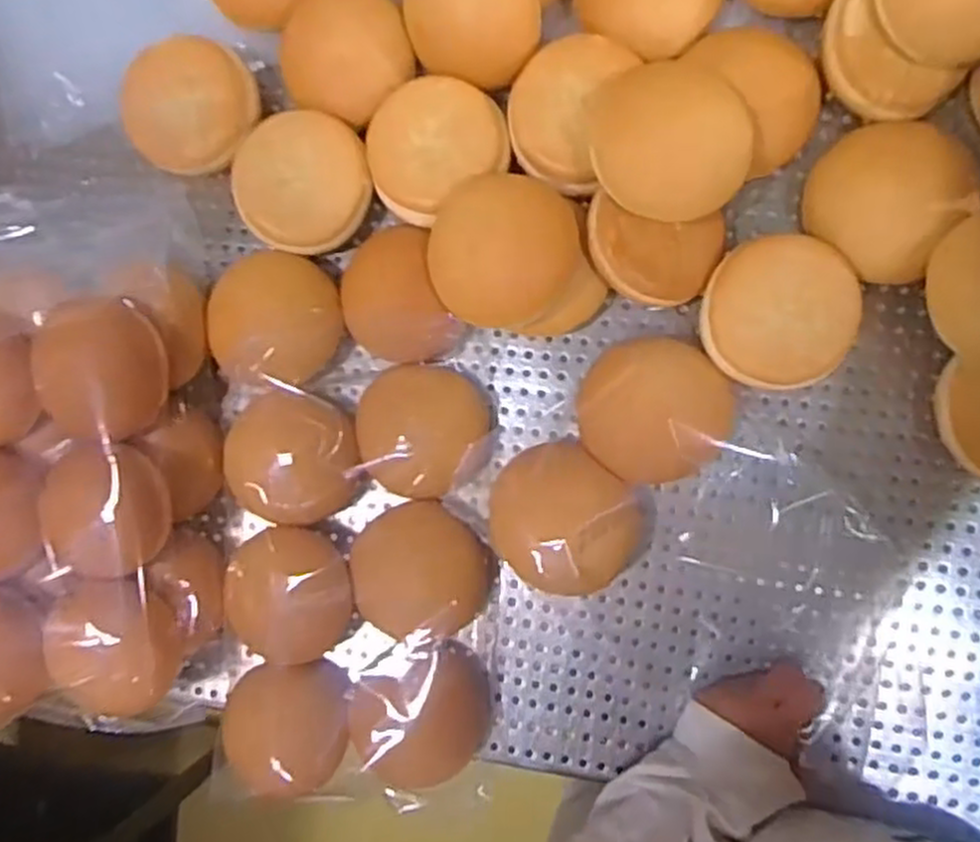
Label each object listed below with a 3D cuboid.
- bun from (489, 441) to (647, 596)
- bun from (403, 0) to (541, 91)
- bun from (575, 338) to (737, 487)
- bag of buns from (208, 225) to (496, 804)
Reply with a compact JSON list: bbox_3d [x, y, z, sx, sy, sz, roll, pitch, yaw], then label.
[{"bbox_3d":[0.052,0.069,0.545,0.106,0.059,0.090,37,96,7],"label":"bun"},{"bbox_3d":[-0.016,-0.280,0.546,0.095,0.030,0.095,6,111,15],"label":"bun"},{"bbox_3d":[0.114,-0.008,0.539,0.103,0.049,0.095,0,91,9],"label":"bun"},{"bbox_3d":[-0.104,0.069,0.588,0.199,0.064,0.403,0,91,9],"label":"bag of buns"}]

